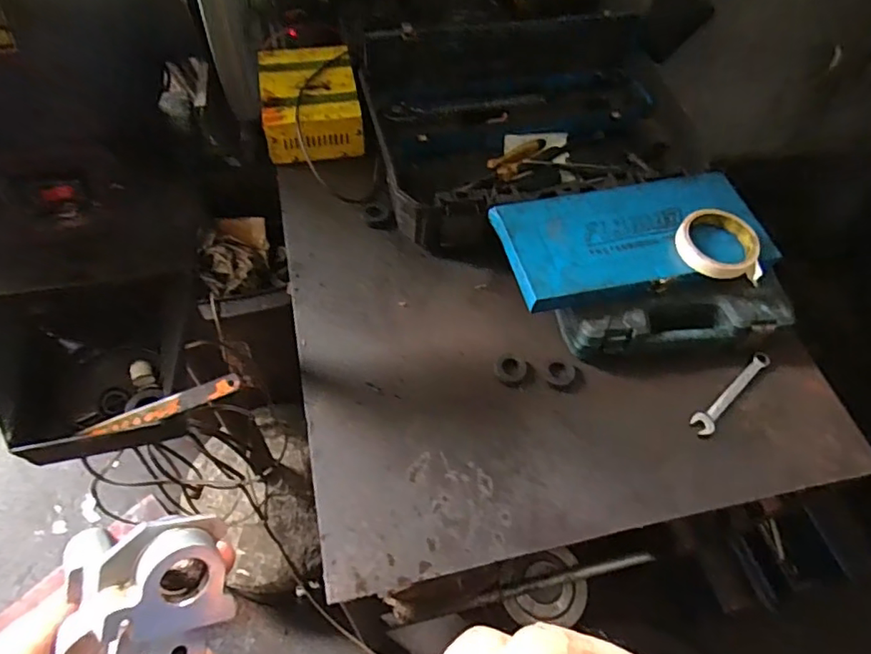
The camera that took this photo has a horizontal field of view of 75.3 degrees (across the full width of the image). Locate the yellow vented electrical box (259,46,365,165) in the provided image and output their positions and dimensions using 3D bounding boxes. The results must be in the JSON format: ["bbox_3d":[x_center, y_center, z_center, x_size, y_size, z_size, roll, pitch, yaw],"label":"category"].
[{"bbox_3d":[-0.191,-0.348,0.861,0.140,0.080,0.196,-8,58,-10],"label":"yellow vented electrical box"}]

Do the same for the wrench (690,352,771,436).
[{"bbox_3d":[0.361,0.077,0.680,0.158,0.009,0.028,-33,66,-23],"label":"wrench"}]

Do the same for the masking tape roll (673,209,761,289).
[{"bbox_3d":[0.337,-0.100,0.674,0.091,0.020,0.091,2,57,-3],"label":"masking tape roll"}]

